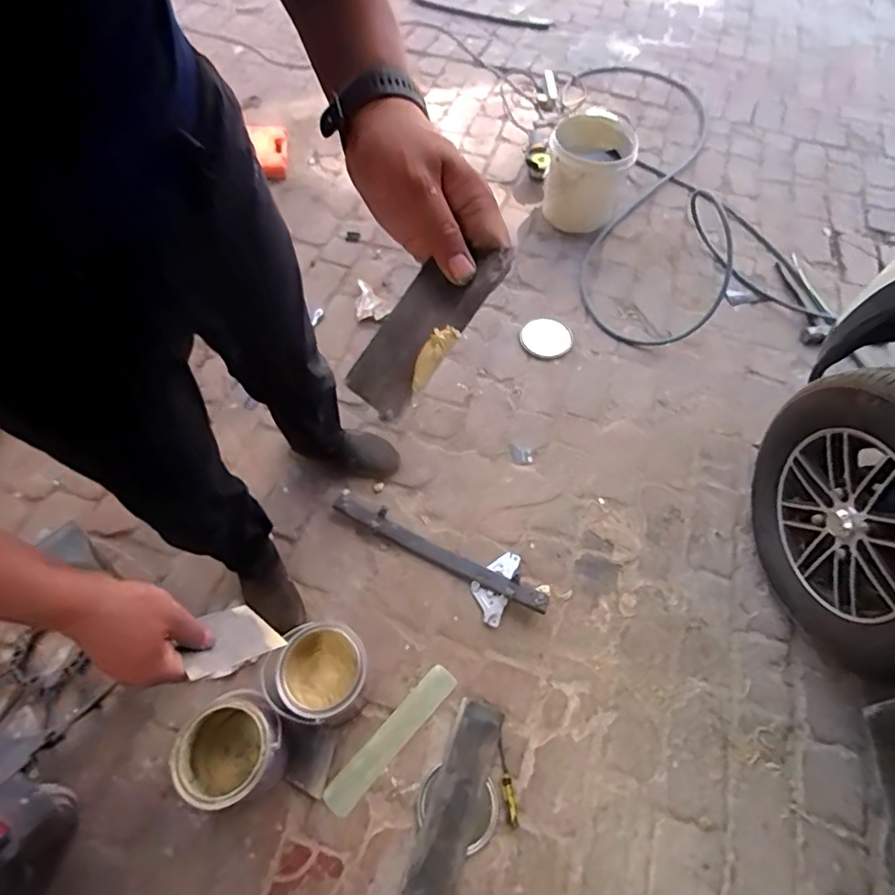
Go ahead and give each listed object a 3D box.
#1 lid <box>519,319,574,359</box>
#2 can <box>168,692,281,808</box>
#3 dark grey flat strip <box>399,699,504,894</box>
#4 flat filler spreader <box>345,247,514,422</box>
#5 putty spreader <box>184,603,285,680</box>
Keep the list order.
[{"bbox_3d":[0.292,-0.325,1.555,0.150,0.026,0.128,-14,62,-8],"label":"lid"},{"bbox_3d":[-0.377,0.532,0.940,0.169,0.142,0.156,0,61,-1],"label":"can"},{"bbox_3d":[0.010,0.659,0.962,0.084,0.013,0.359,18,62,9],"label":"dark grey flat strip"},{"bbox_3d":[-0.017,-0.082,0.360,0.072,0.012,0.127,35,88,41],"label":"flat filler spreader"},{"bbox_3d":[-0.236,0.203,0.559,0.074,0.124,0.008,35,99,19],"label":"putty spreader"}]

